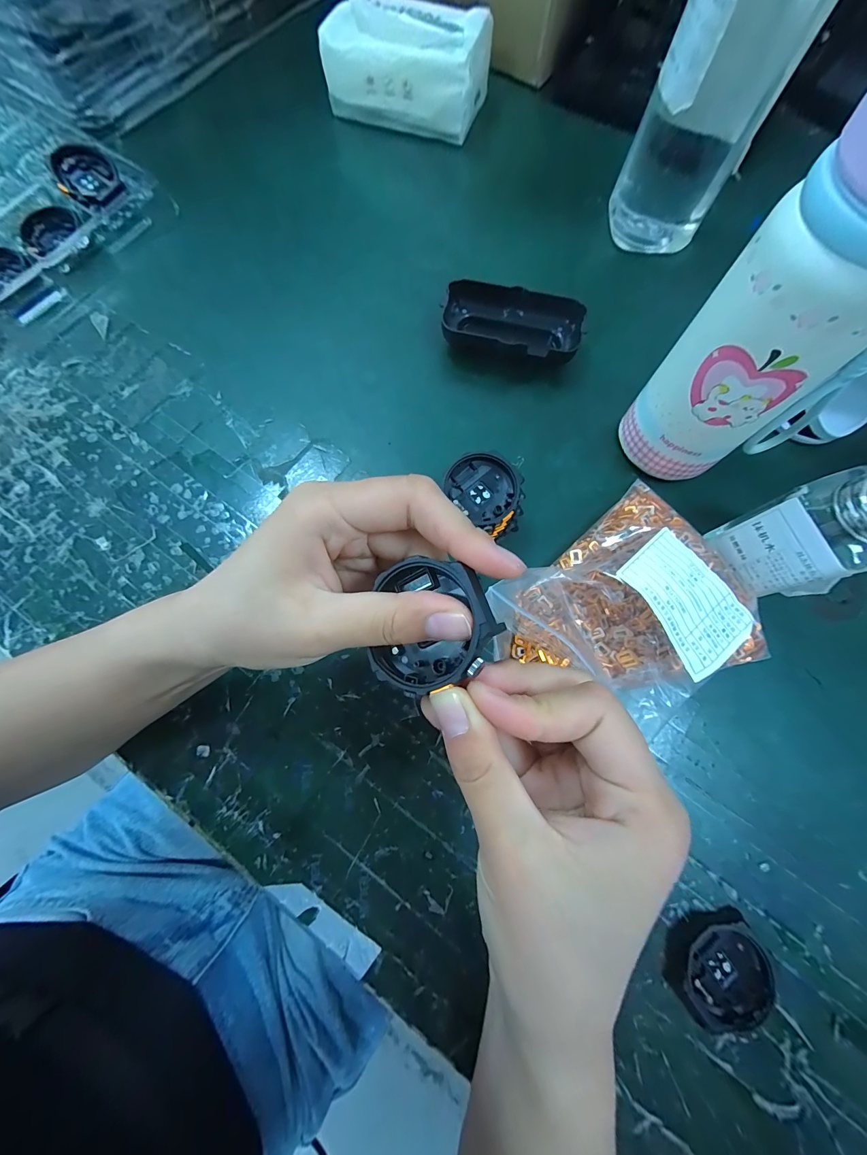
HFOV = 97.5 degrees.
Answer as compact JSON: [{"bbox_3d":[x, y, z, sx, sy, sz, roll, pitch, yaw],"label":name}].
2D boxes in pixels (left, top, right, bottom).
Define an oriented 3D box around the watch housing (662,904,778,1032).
[{"bbox_3d":[0.161,0.220,0.210,0.053,0.010,0.044,-34,79,-9],"label":"watch housing"}]

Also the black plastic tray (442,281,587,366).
[{"bbox_3d":[0.061,-0.199,0.305,0.108,0.028,0.051,15,76,2],"label":"black plastic tray"}]

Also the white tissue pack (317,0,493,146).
[{"bbox_3d":[-0.025,-0.493,0.367,0.148,0.058,0.081,16,76,3],"label":"white tissue pack"}]

